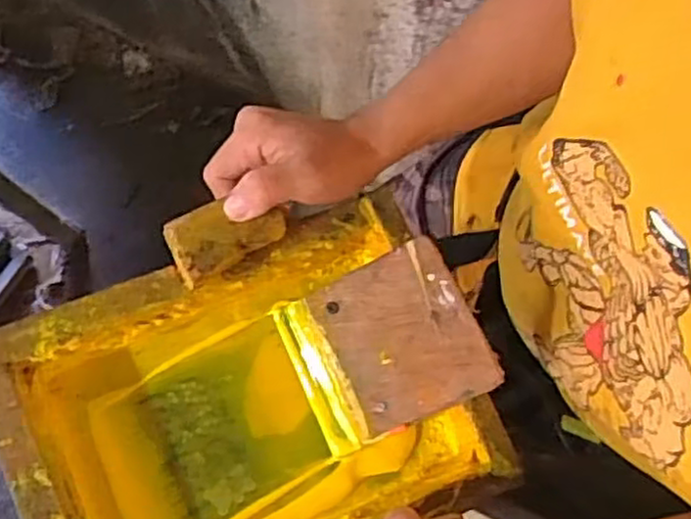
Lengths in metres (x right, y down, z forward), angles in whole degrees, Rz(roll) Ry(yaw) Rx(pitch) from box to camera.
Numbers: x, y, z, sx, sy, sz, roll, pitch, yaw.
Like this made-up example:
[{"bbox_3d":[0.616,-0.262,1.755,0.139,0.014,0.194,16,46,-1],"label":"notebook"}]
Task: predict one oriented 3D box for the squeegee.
[{"bbox_3d":[0.023,0.053,0.447,0.117,0.008,0.099,-26,80,17],"label":"squeegee"}]

